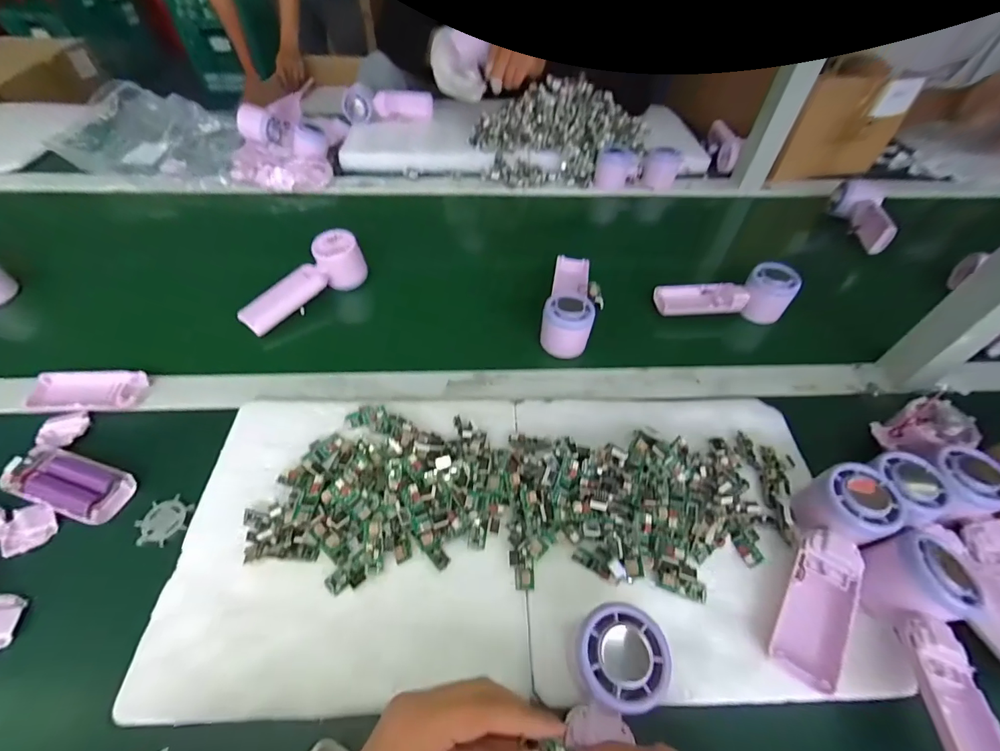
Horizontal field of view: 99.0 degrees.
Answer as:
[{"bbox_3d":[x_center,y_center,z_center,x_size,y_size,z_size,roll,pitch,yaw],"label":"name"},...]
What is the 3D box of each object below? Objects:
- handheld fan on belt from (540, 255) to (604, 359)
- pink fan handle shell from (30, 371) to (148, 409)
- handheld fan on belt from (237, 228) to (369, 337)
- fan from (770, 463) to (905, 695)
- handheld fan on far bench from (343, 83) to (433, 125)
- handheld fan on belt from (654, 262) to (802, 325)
[{"bbox_3d":[0.092,-0.098,0.522,0.062,0.045,0.164,11,52,8],"label":"handheld fan on belt"},{"bbox_3d":[-0.414,0.015,0.432,0.104,0.014,0.047,-2,51,-3],"label":"pink fan handle shell"},{"bbox_3d":[-0.245,-0.117,0.526,0.050,0.055,0.159,36,59,24],"label":"handheld fan on belt"},{"bbox_3d":[0.253,0.142,0.320,0.055,0.054,0.163,26,55,18],"label":"fan"},{"bbox_3d":[-0.216,-0.520,0.830,0.169,0.060,0.044,-5,52,-6],"label":"handheld fan on far bench"},{"bbox_3d":[0.275,-0.105,0.529,0.151,0.063,0.051,2,51,0],"label":"handheld fan on belt"}]

